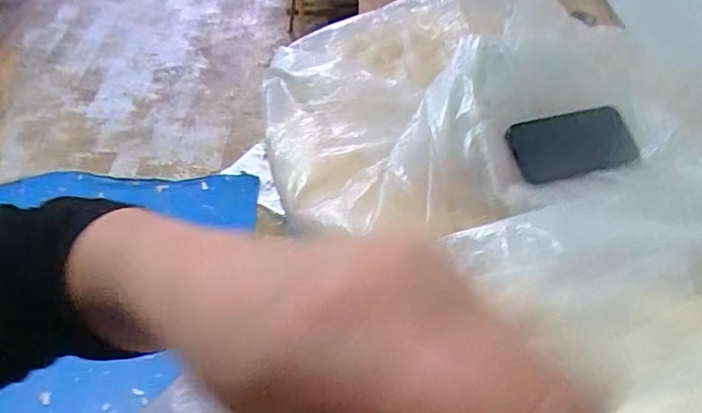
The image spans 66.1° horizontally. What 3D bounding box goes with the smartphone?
[{"bbox_3d":[0.254,-0.071,0.612,0.144,0.008,0.075,-14,76,-11],"label":"smartphone"}]

